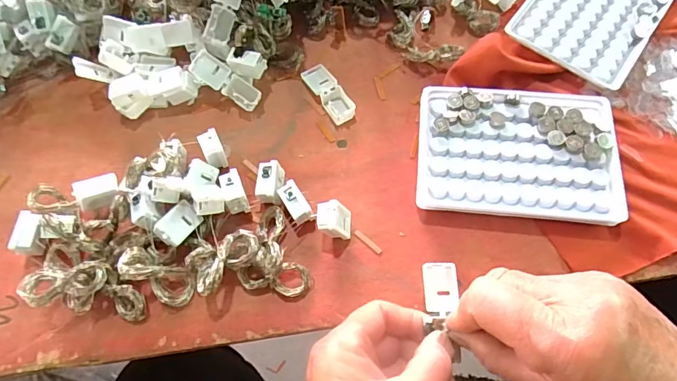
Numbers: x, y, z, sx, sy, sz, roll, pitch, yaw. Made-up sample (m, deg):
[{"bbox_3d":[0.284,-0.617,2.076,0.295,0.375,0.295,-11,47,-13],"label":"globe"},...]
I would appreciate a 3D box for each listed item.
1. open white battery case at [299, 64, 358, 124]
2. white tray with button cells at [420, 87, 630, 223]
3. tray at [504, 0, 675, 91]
[{"bbox_3d":[-0.008,-0.076,0.349,0.020,0.009,0.056,-30,67,-11],"label":"open white battery case"},{"bbox_3d":[0.121,-0.027,0.314,0.129,0.018,0.094,5,65,5],"label":"white tray with button cells"},{"bbox_3d":[0.209,-0.148,0.369,0.096,0.009,0.131,34,71,17],"label":"tray"}]

